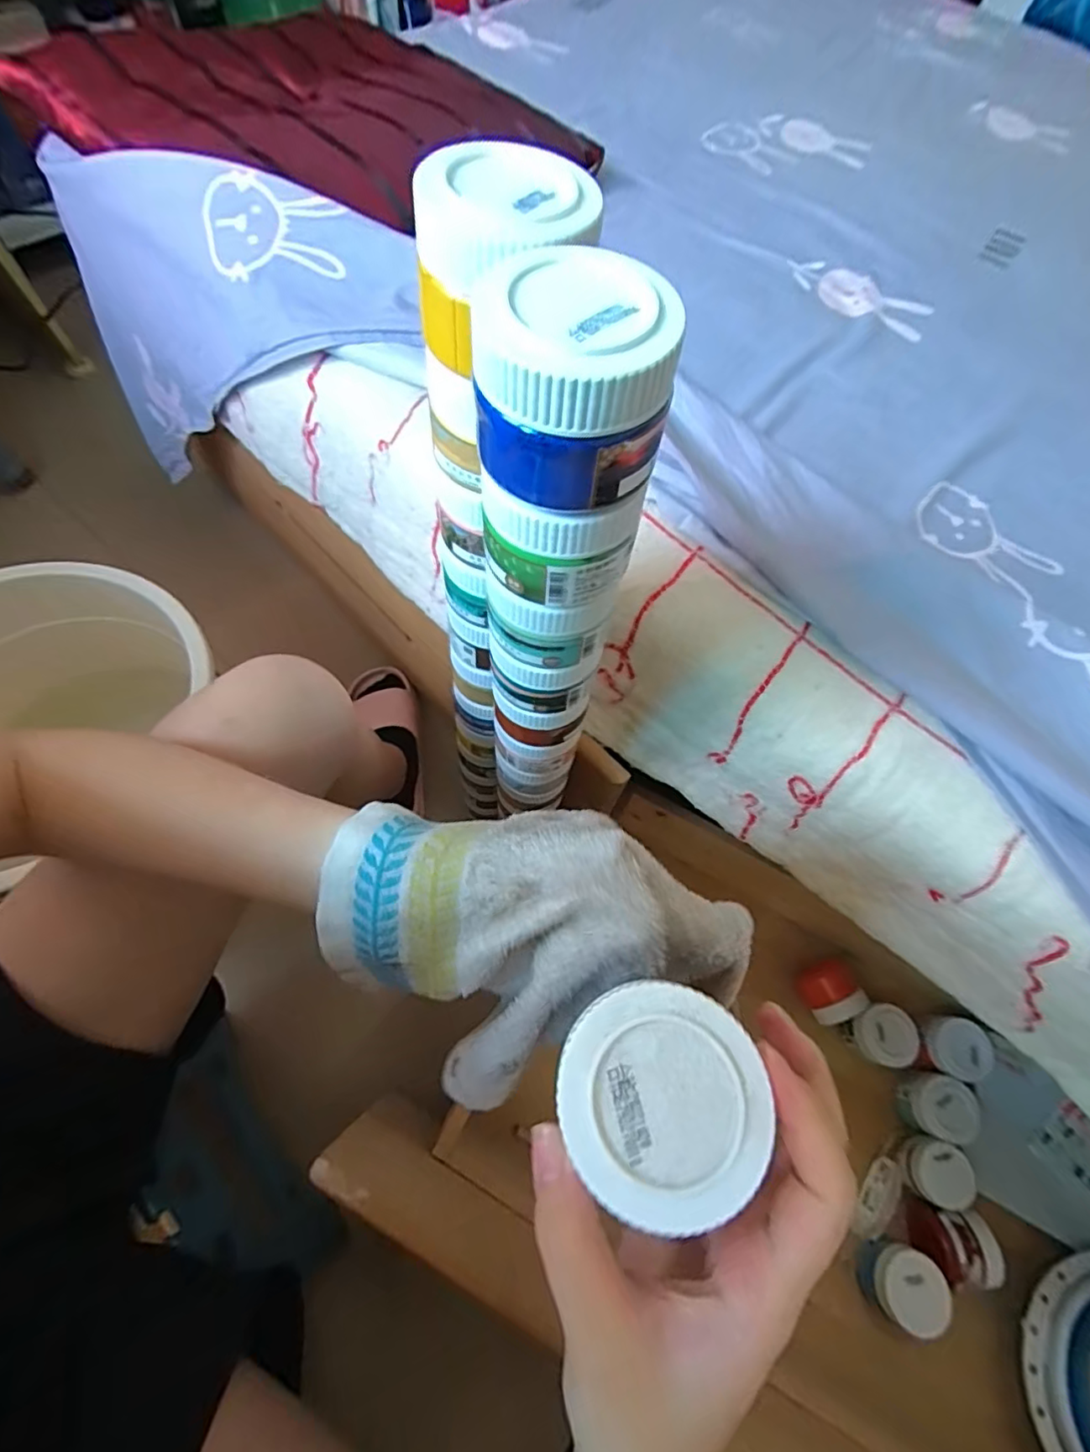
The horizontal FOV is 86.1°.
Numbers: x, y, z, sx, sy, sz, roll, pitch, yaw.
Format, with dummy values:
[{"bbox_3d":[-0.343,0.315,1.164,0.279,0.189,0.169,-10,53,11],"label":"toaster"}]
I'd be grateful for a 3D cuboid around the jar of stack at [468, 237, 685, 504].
[{"bbox_3d":[0.009,-0.108,0.184,0.058,0.053,0.056,2,66,-4],"label":"jar of stack"}]

